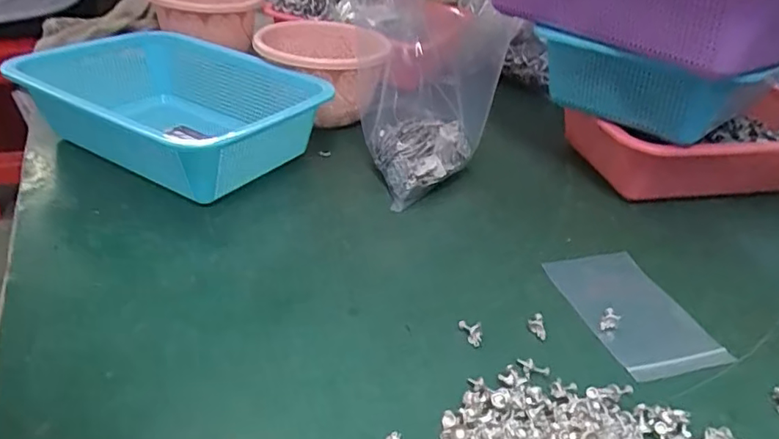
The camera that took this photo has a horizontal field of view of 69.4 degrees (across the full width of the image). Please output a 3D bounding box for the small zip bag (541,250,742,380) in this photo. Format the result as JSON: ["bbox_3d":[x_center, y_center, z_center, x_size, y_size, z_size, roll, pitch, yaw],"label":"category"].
[{"bbox_3d":[0.178,0.065,0.414,0.082,0.004,0.121,-8,35,-17],"label":"small zip bag"}]

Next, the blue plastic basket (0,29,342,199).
[{"bbox_3d":[-0.221,-0.105,0.540,0.289,0.086,0.172,20,36,22],"label":"blue plastic basket"}]

